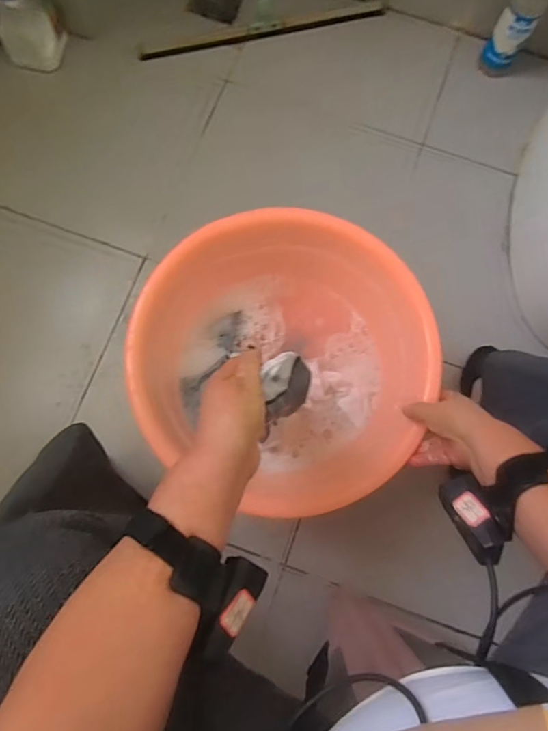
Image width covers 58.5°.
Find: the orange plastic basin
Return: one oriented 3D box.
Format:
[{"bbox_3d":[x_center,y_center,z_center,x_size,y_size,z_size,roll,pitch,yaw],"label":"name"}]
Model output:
[{"bbox_3d":[0.010,0.000,0.635,0.361,0.117,0.338,0,78,0],"label":"orange plastic basin"}]

